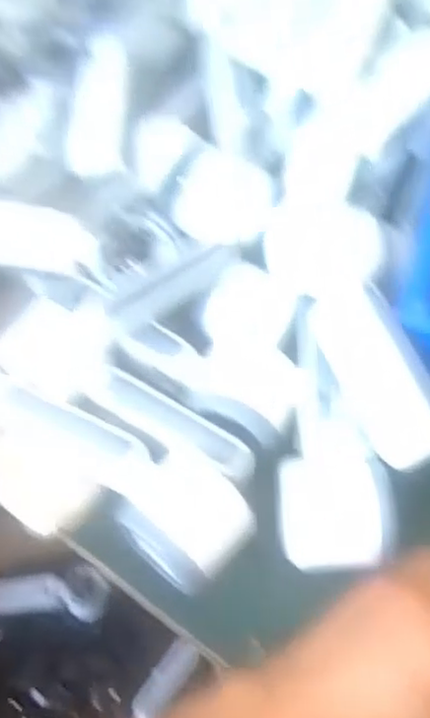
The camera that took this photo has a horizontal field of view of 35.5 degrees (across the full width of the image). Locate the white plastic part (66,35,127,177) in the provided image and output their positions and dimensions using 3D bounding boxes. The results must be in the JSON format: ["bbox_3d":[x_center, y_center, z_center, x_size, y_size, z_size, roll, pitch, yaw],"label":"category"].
[{"bbox_3d":[-0.085,-0.188,0.491,0.040,0.013,0.117,1,74,1],"label":"white plastic part"}]

